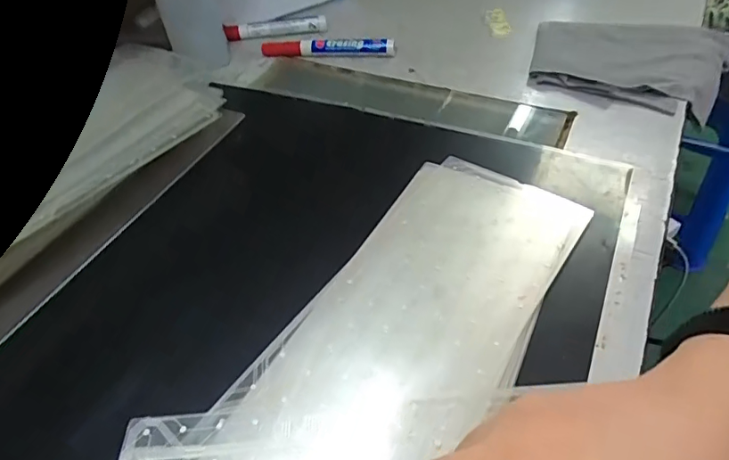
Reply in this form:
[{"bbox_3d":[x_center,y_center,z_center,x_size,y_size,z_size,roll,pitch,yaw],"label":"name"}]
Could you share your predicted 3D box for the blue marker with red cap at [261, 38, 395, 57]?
[{"bbox_3d":[-0.040,-0.188,0.520,0.140,0.019,0.013,3,46,8],"label":"blue marker with red cap"}]

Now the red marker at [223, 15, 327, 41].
[{"bbox_3d":[-0.100,-0.228,0.561,0.112,0.018,0.020,-6,45,-1],"label":"red marker"}]

